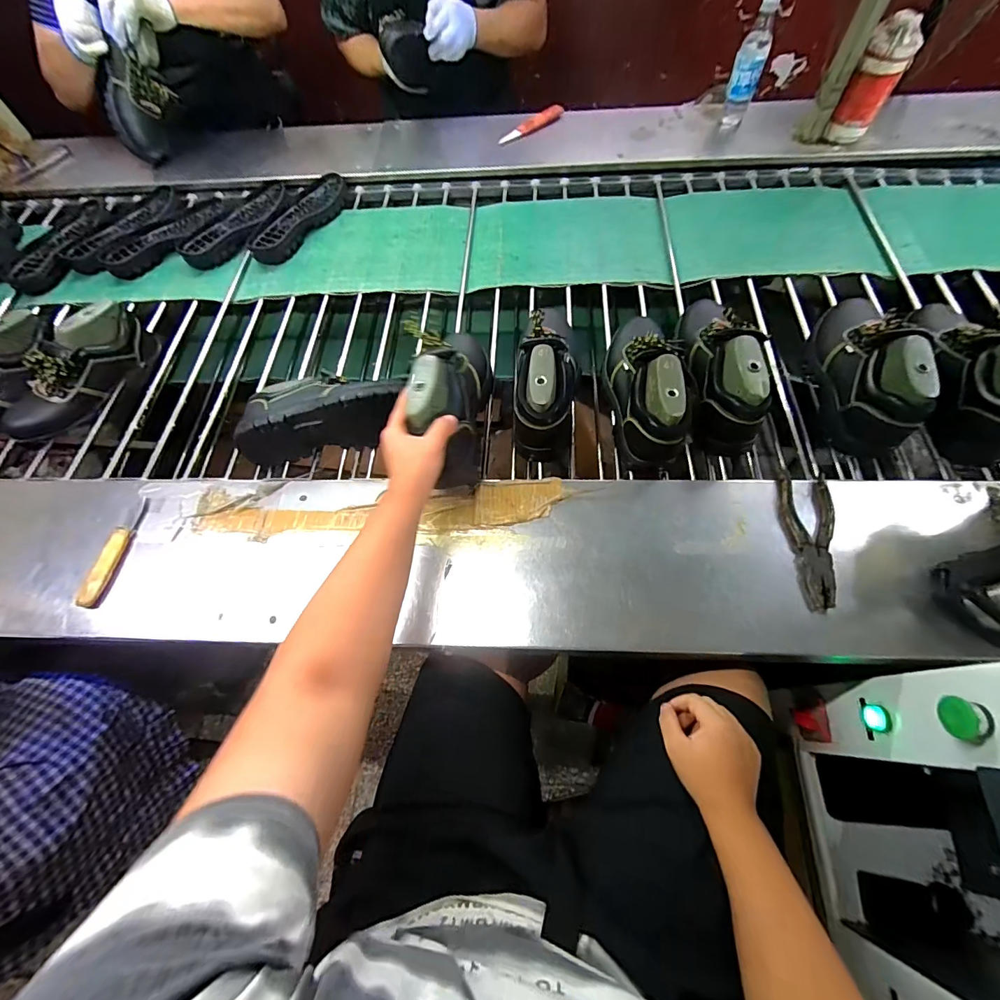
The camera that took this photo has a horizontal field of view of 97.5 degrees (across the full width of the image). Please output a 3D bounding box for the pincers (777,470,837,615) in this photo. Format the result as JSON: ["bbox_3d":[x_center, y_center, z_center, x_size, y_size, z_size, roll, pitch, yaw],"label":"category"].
[{"bbox_3d":[0.414,0.052,0.577,0.066,0.024,0.188,5,66,7],"label":"pincers"}]

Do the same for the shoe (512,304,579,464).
[{"bbox_3d":[0.072,-0.224,0.708,0.106,0.134,0.301,7,66,7],"label":"shoe"}]

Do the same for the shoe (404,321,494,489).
[{"bbox_3d":[-0.070,-0.147,0.614,0.092,0.135,0.238,4,60,5],"label":"shoe"}]

